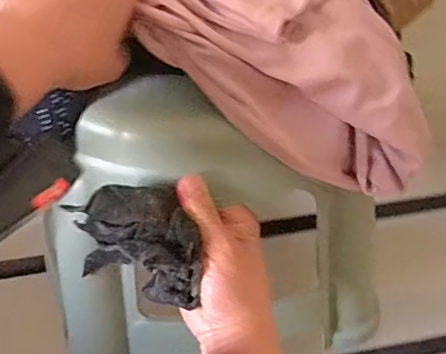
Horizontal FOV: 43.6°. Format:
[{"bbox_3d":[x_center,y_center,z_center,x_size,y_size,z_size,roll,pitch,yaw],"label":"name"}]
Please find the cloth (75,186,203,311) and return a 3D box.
[{"bbox_3d":[-0.050,0.041,0.353,0.074,0.050,0.057,8,57,2],"label":"cloth"}]

